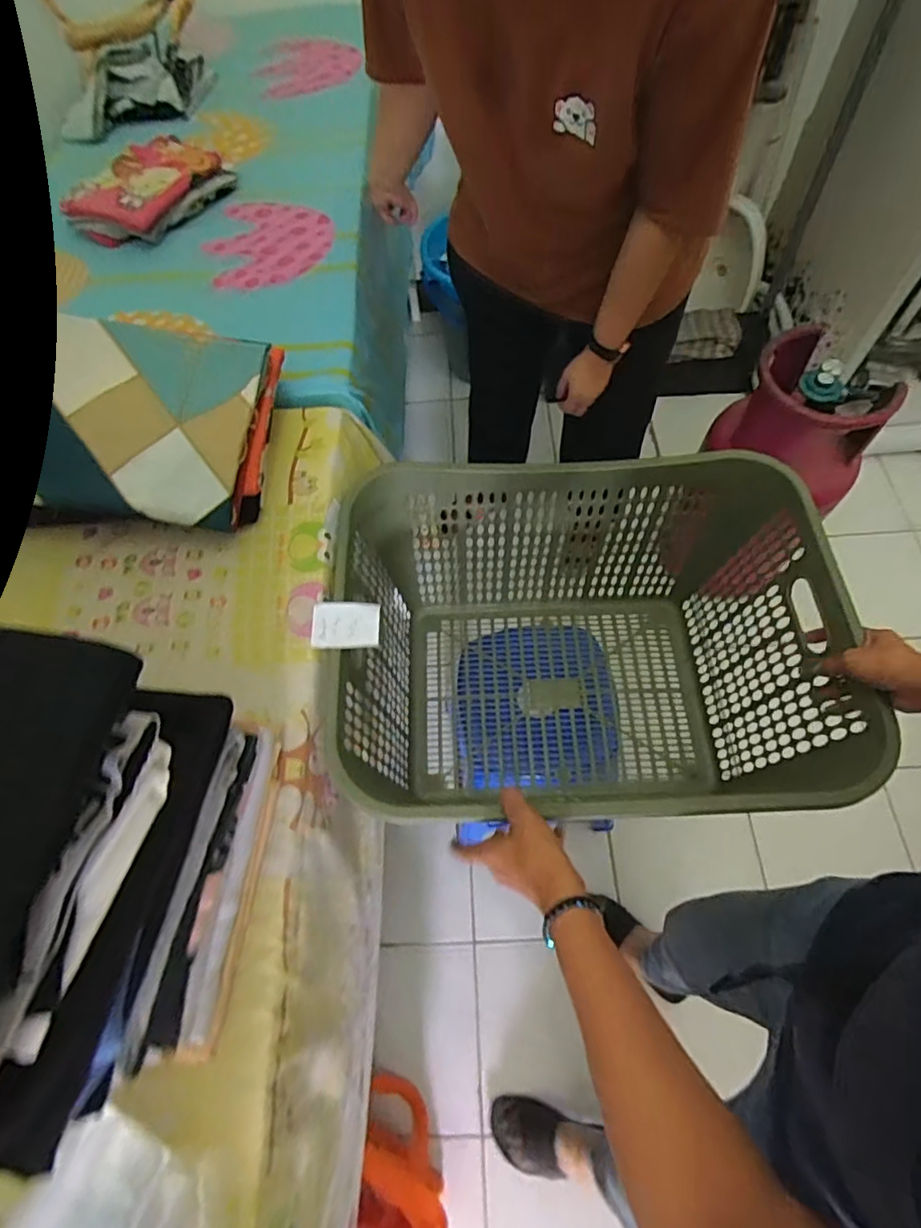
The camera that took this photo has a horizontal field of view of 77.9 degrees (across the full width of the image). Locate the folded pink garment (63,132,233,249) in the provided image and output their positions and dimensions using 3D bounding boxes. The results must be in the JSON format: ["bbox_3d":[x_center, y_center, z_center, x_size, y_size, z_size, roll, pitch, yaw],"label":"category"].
[{"bbox_3d":[-0.540,-0.730,0.963,0.273,0.059,0.235,-42,68,-16],"label":"folded pink garment"}]

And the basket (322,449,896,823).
[{"bbox_3d":[0.147,0.062,0.752,0.552,0.313,0.411,-2,64,3],"label":"basket"}]

